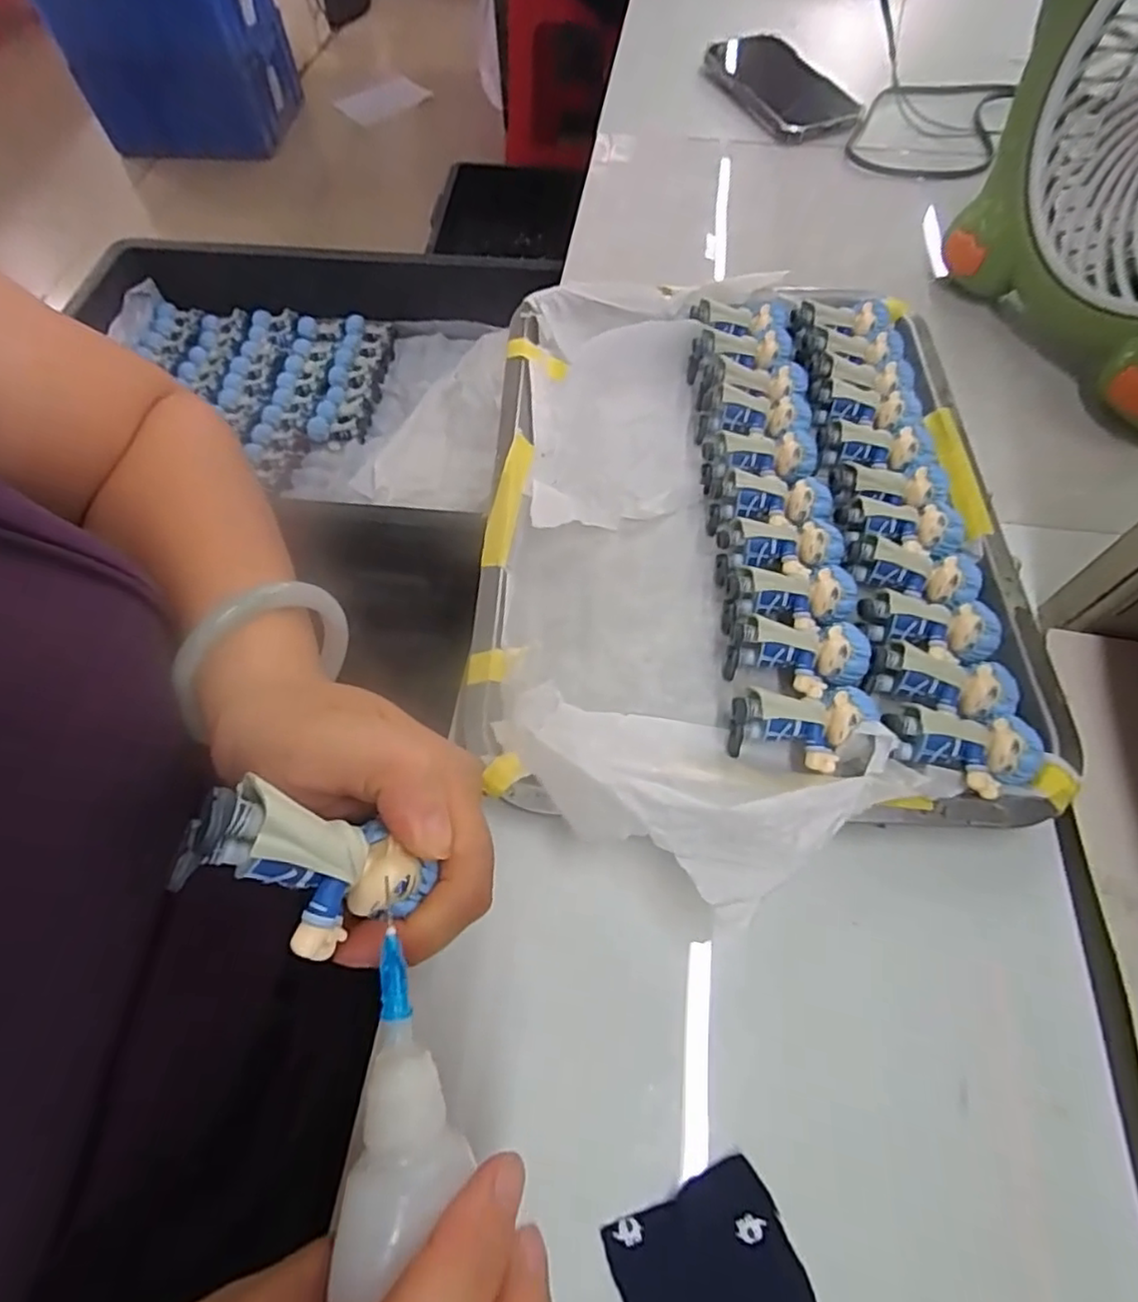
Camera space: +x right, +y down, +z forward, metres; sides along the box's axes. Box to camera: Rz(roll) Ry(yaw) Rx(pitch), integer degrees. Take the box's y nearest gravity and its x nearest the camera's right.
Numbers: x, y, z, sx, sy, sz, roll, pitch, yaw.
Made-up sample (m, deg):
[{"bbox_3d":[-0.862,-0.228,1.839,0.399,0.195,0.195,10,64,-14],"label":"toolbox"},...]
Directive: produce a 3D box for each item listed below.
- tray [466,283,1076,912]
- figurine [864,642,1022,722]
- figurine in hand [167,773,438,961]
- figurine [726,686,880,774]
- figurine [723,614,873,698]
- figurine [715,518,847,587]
[{"bbox_3d":[0.085,-0.070,0.327,0.245,0.053,0.356,1,62,1],"label":"tray"},{"bbox_3d":[0.165,0.015,0.285,0.058,0.020,0.027,9,63,6],"label":"figurine"},{"bbox_3d":[-0.063,0.054,0.154,0.057,0.020,0.030,33,59,-29],"label":"figurine in hand"},{"bbox_3d":[0.100,0.032,0.277,0.060,0.026,0.034,-4,61,13],"label":"figurine"},{"bbox_3d":[0.104,0.006,0.298,0.059,0.029,0.032,5,62,4],"label":"figurine"},{"bbox_3d":[0.106,-0.048,0.328,0.059,0.028,0.033,-9,62,-4],"label":"figurine"}]

